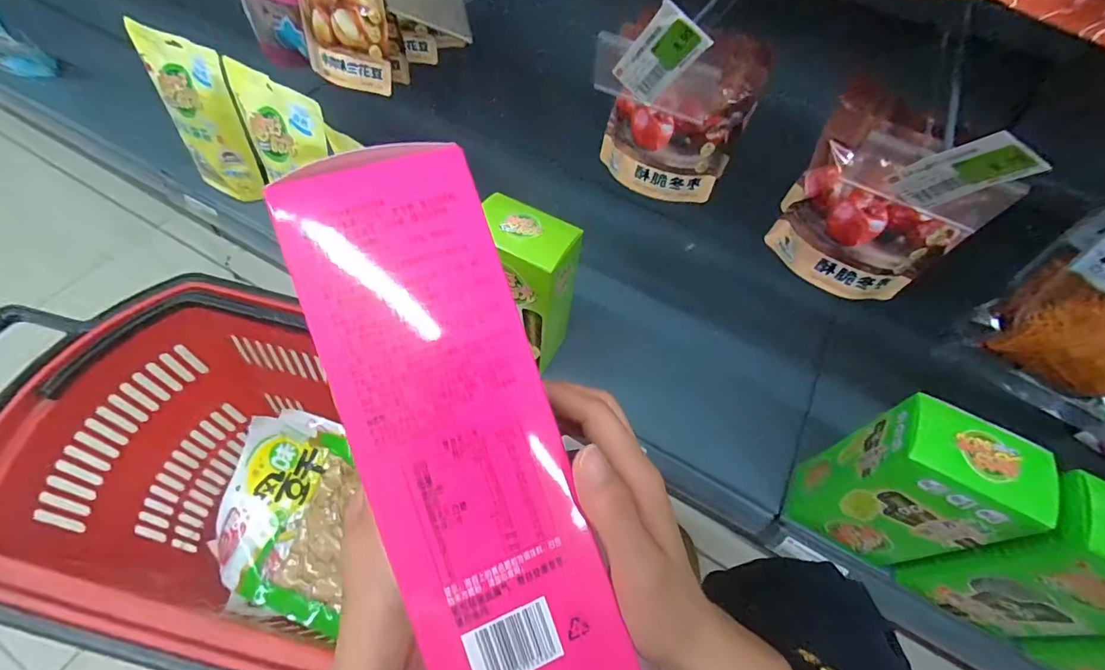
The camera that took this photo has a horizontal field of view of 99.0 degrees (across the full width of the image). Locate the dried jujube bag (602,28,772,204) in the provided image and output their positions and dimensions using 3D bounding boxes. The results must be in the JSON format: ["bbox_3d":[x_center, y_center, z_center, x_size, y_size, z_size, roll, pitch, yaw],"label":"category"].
[{"bbox_3d":[0.129,-0.226,0.497,0.138,0.160,0.050,14,57,5],"label":"dried jujube bag"}]

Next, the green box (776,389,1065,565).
[{"bbox_3d":[0.378,0.165,0.510,0.123,0.215,0.081,27,59,12],"label":"green box"}]

